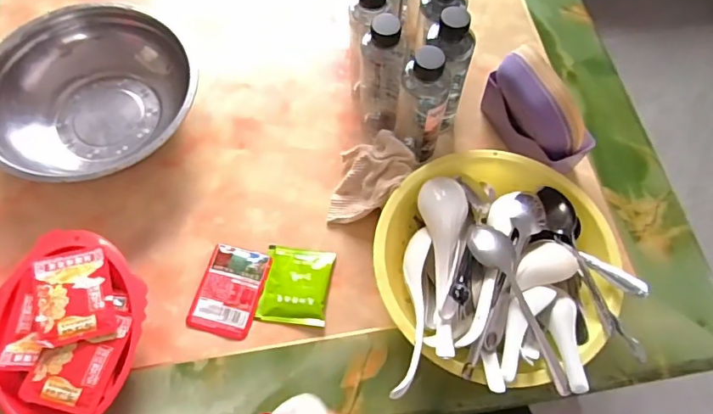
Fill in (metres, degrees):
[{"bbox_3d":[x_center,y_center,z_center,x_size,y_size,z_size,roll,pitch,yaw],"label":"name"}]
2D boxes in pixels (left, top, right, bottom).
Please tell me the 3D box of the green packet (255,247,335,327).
[{"bbox_3d":[-0.067,0.086,0.583,0.075,0.010,0.087,7,65,3],"label":"green packet"}]

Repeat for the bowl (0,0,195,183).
[{"bbox_3d":[-0.326,-0.128,0.640,0.237,0.086,0.231,0,65,0],"label":"bowl"}]

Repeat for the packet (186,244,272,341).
[{"bbox_3d":[-0.141,0.094,0.584,0.069,0.007,0.098,14,65,7],"label":"packet"}]

